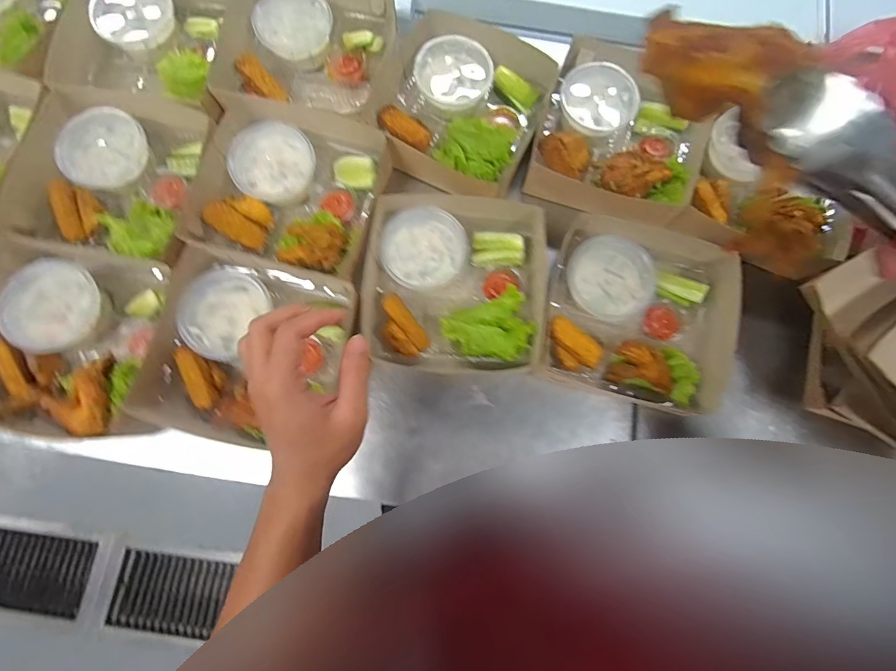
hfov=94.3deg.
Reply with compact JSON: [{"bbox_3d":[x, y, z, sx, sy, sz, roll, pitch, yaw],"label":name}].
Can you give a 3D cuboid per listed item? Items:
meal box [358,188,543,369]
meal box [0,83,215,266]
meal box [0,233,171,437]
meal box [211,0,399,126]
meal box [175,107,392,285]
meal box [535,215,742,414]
[{"bbox_3d":[0.007,-0.064,0.520,0.214,0.057,0.221,2,79,-1],"label":"meal box"},{"bbox_3d":[-0.407,-0.210,0.534,0.217,0.063,0.233,11,79,1],"label":"meal box"},{"bbox_3d":[-0.448,0.002,0.491,0.228,0.062,0.222,3,79,-1],"label":"meal box"},{"bbox_3d":[-0.186,-0.390,0.581,0.228,0.069,0.215,13,79,1],"label":"meal box"},{"bbox_3d":[-0.194,-0.195,0.535,0.221,0.057,0.227,12,79,1],"label":"meal box"},{"bbox_3d":[0.231,-0.024,0.515,0.229,0.058,0.218,15,79,2],"label":"meal box"}]

